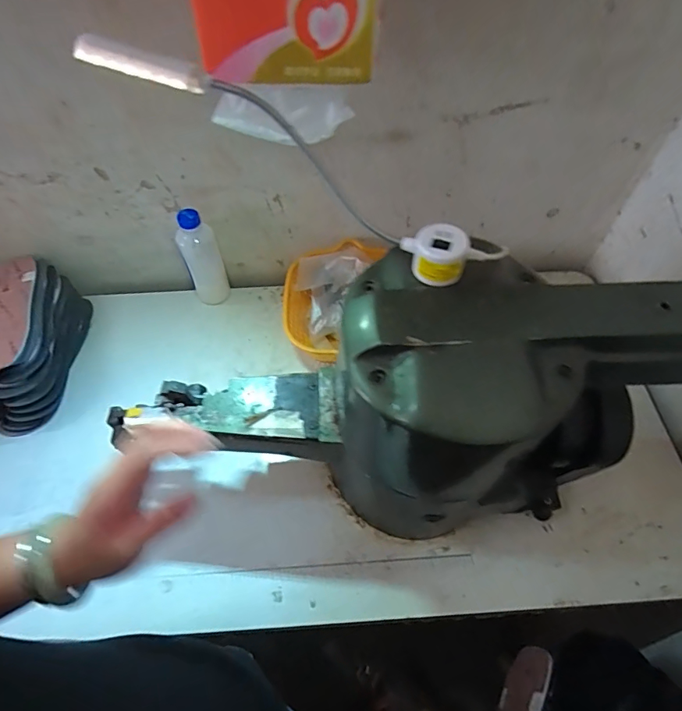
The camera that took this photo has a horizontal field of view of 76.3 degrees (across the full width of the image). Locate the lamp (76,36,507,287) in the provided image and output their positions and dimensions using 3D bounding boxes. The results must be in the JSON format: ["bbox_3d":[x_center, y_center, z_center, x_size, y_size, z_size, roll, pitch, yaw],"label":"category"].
[{"bbox_3d":[-0.025,-0.140,0.315,0.326,0.058,0.039,29,58,-16],"label":"lamp"}]

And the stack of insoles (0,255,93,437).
[{"bbox_3d":[-0.509,-0.018,0.655,0.222,0.113,0.254,-8,58,-4],"label":"stack of insoles"}]

